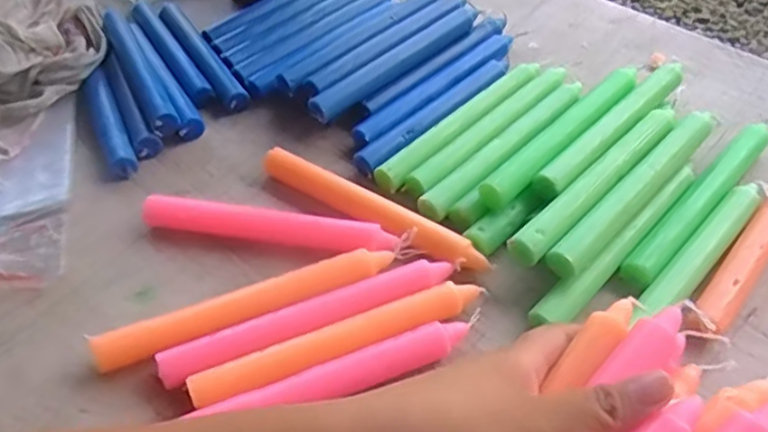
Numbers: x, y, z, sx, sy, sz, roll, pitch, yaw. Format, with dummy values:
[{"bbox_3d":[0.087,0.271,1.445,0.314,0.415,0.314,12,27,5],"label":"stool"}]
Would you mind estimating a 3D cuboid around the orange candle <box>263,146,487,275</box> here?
[{"bbox_3d":[-0.010,-0.003,0.403,0.158,0.020,0.016,25,54,22],"label":"orange candle"}]

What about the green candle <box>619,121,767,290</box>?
[{"bbox_3d":[0.197,-0.010,0.408,0.019,0.015,0.164,35,58,28],"label":"green candle"}]

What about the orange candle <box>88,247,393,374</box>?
[{"bbox_3d":[-0.074,0.050,0.361,0.164,0.016,0.022,-21,51,-16],"label":"orange candle"}]

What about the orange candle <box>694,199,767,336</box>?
[{"bbox_3d":[0.219,0.017,0.384,0.019,0.016,0.151,33,57,27],"label":"orange candle"}]

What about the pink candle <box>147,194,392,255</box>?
[{"bbox_3d":[-0.070,0.008,0.397,0.153,0.017,0.021,5,49,6],"label":"pink candle"}]

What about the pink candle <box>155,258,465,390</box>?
[{"bbox_3d":[-0.038,0.054,0.357,0.165,0.013,0.020,-19,50,-15],"label":"pink candle"}]

